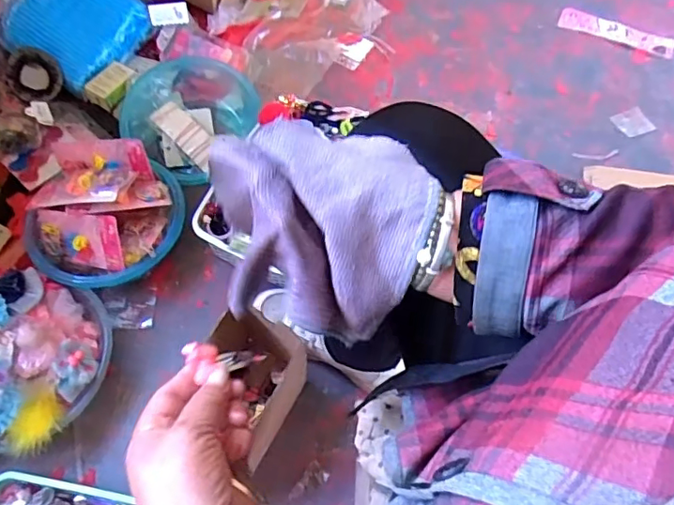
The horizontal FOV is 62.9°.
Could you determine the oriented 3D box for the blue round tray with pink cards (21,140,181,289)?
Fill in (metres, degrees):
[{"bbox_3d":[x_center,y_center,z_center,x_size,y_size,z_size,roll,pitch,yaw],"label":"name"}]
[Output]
[{"bbox_3d":[-0.342,-0.049,0.812,0.201,0.115,0.214,13,61,4],"label":"blue round tray with pink cards"}]

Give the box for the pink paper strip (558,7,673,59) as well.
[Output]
[{"bbox_3d":[0.590,-0.467,1.160,0.235,0.007,0.063,25,63,11],"label":"pink paper strip"}]

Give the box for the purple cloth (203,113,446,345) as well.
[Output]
[{"bbox_3d":[-0.019,-0.014,0.353,0.140,0.128,0.040,17,17,1],"label":"purple cloth"}]

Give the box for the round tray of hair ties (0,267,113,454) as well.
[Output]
[{"bbox_3d":[-0.411,0.139,0.704,0.211,0.106,0.243,37,64,18],"label":"round tray of hair ties"}]

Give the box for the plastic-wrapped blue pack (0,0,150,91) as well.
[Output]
[{"bbox_3d":[-0.490,-0.420,1.024,0.197,0.104,0.210,25,63,11],"label":"plastic-wrapped blue pack"}]

